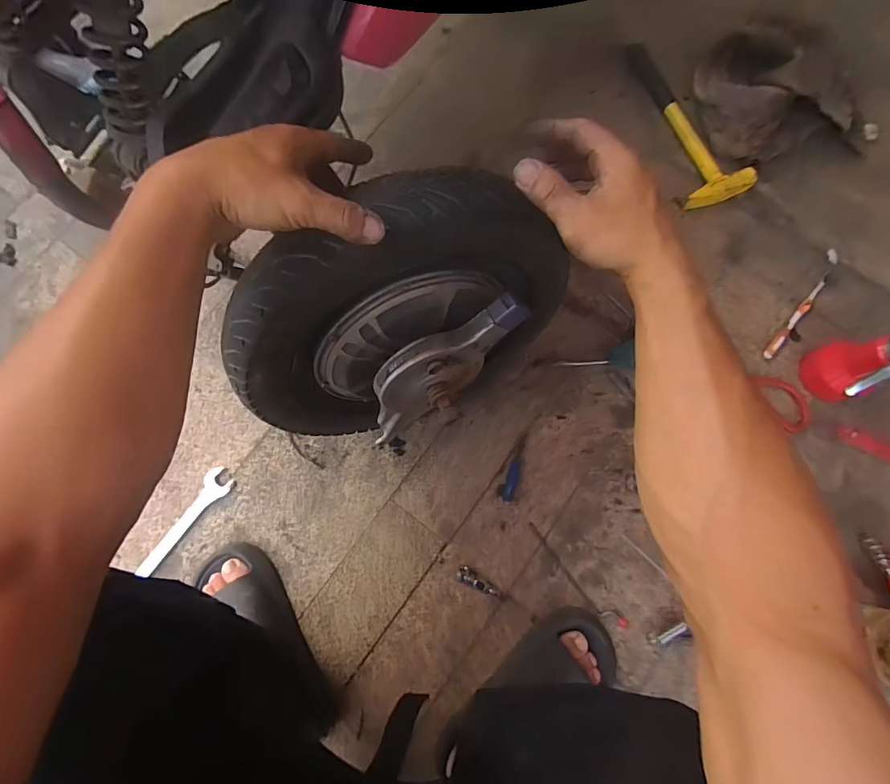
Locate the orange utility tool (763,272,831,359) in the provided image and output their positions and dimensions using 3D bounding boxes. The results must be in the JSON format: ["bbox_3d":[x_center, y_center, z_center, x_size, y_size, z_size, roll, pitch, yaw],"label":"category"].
[{"bbox_3d":[0.511,-0.111,0.654,0.014,0.016,0.157,39,80,10],"label":"orange utility tool"}]

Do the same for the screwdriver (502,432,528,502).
[{"bbox_3d":[0.099,0.104,0.634,0.015,0.013,0.097,17,77,5],"label":"screwdriver"}]

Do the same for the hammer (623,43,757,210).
[{"bbox_3d":[0.380,-0.431,0.717,0.099,0.035,0.305,-14,78,-2],"label":"hammer"}]

